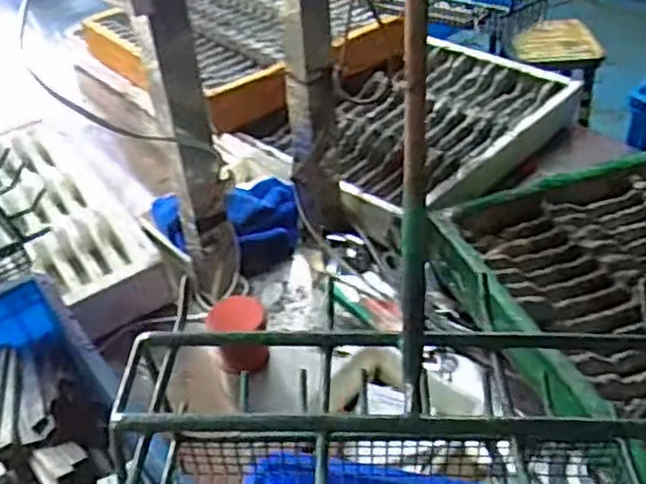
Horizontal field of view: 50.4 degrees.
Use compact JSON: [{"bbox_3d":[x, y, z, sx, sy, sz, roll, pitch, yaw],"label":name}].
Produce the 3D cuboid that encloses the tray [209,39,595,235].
[{"bbox_3d":[0.169,-0.232,1.282,0.565,0.049,0.412,-33,48,-30],"label":"tray"}]

